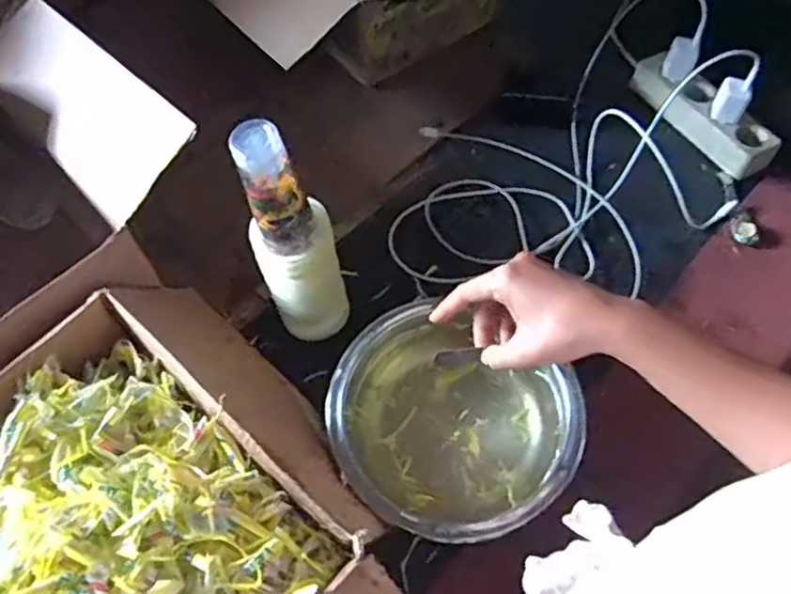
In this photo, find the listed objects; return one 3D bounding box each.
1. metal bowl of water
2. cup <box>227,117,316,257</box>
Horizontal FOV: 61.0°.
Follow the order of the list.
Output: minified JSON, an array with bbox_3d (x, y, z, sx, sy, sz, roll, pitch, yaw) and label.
[{"bbox_3d":[0.045,0.121,0.638,0.237,0.076,0.205,40,69,21],"label":"metal bowl of water"},{"bbox_3d":[-0.101,-0.090,0.562,0.051,0.120,0.050,-20,62,-9],"label":"cup"}]

